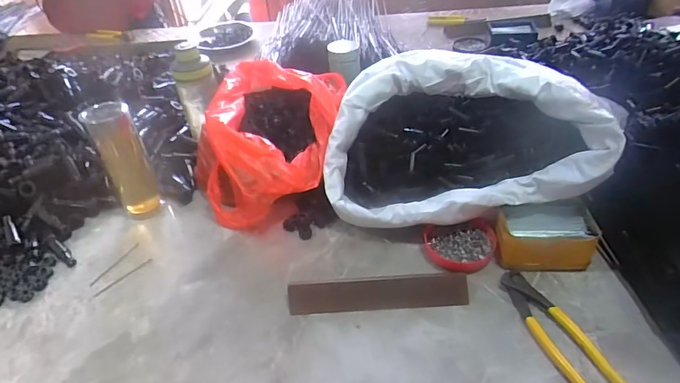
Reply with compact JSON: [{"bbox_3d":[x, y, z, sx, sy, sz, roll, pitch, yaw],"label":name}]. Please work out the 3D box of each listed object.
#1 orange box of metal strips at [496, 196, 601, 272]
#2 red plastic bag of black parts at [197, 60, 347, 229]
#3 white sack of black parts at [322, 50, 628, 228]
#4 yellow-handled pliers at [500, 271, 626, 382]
[{"bbox_3d":[0.263,0.061,0.567,0.113,0.062,0.075,-3,41,2],"label":"orange box of metal strips"},{"bbox_3d":[-0.112,-0.092,0.718,0.215,0.132,0.312,10,43,17],"label":"red plastic bag of black parts"},{"bbox_3d":[0.149,-0.063,0.634,0.343,0.162,0.252,-7,41,-2],"label":"white sack of black parts"},{"bbox_3d":[0.236,0.153,0.484,0.049,0.013,0.165,-18,42,-14],"label":"yellow-handled pliers"}]

